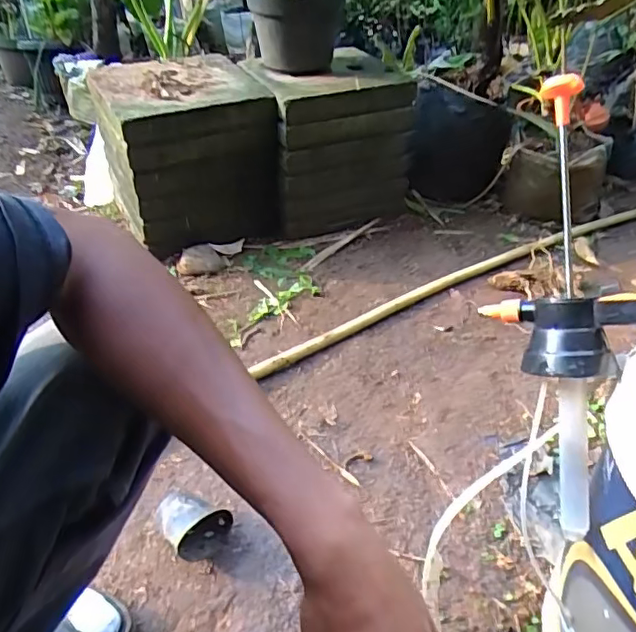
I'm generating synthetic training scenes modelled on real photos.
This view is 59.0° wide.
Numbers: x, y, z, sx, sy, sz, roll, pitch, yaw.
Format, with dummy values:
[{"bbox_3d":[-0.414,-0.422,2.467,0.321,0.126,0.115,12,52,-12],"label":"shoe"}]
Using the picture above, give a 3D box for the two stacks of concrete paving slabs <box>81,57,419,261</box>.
[{"bbox_3d":[-0.128,-0.368,1.278,0.659,0.340,0.326,-16,40,-16],"label":"two stacks of concrete paving slabs"}]

